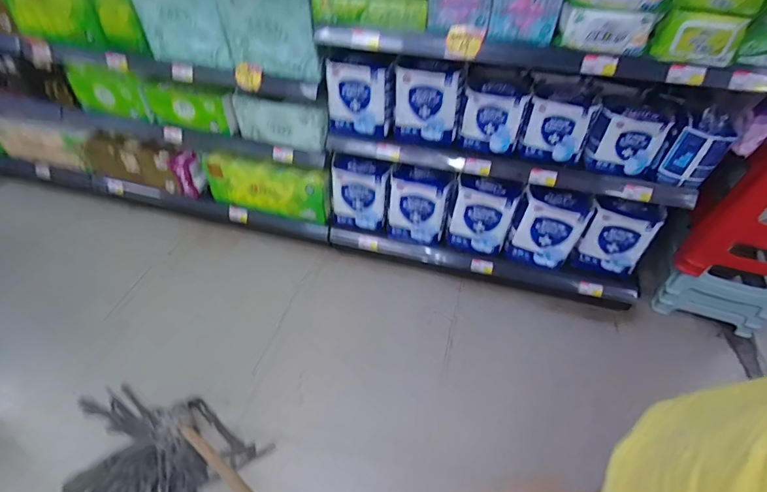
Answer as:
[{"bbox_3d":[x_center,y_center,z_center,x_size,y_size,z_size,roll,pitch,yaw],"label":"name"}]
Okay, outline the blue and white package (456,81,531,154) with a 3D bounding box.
[{"bbox_3d":[0.369,-0.435,1.387,0.201,0.217,0.056,5,47,5],"label":"blue and white package"}]

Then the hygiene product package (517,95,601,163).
[{"bbox_3d":[0.587,-0.394,1.382,0.219,0.196,0.056,6,47,5],"label":"hygiene product package"}]

